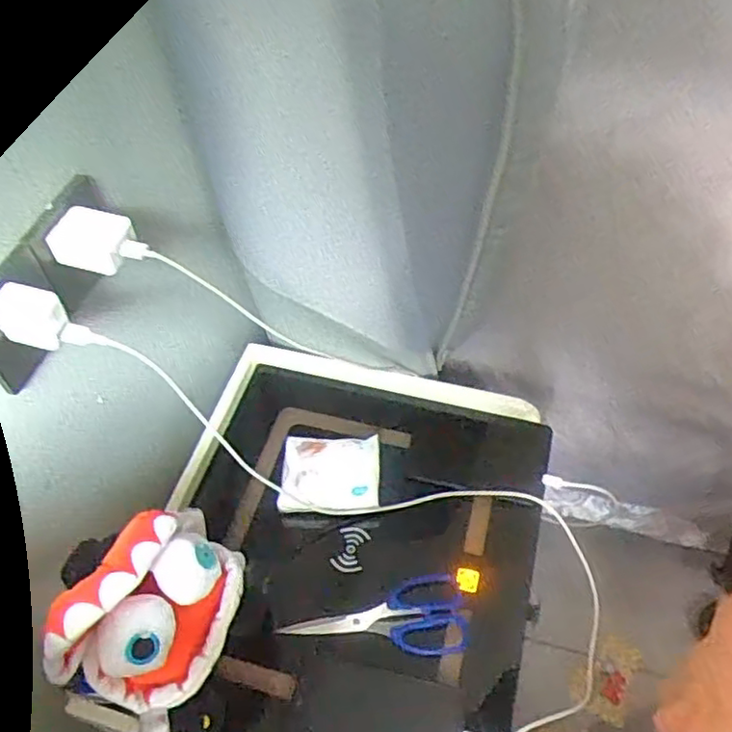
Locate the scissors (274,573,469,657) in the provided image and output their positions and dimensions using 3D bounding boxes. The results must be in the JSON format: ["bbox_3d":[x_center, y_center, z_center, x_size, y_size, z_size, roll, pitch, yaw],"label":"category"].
[{"bbox_3d":[0.008,0.250,0.664,0.178,0.007,0.079,-6,53,-3],"label":"scissors"}]

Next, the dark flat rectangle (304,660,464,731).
[{"bbox_3d":[0.015,0.319,0.612,0.143,0.011,0.076,9,53,8],"label":"dark flat rectangle"}]

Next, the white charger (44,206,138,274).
[{"bbox_3d":[-0.215,-0.100,0.531,0.061,0.028,0.043,16,55,13],"label":"white charger"}]

